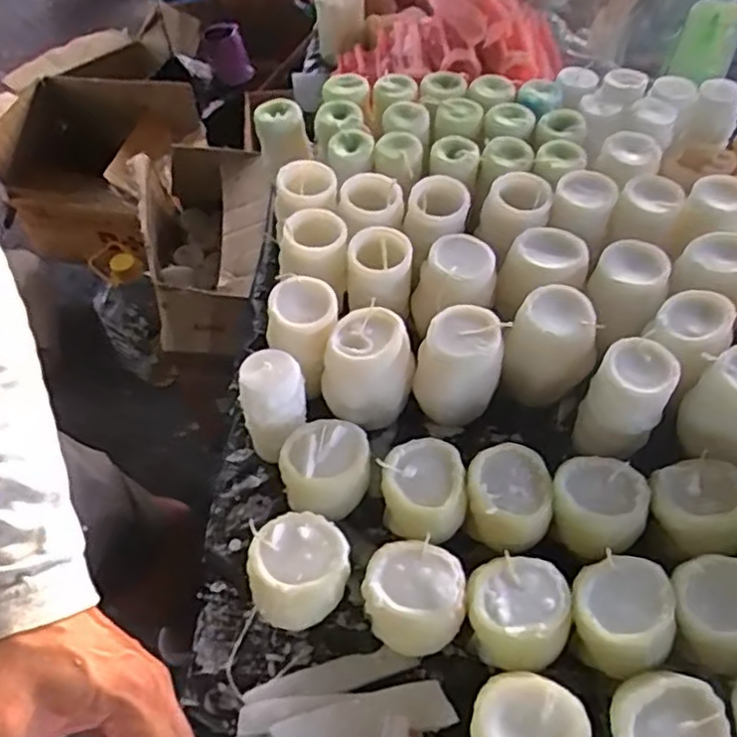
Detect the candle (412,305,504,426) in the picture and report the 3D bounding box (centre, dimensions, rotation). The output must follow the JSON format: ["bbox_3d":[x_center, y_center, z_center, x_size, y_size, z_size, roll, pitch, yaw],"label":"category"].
[{"bbox_3d":[0.079,-0.001,0.611,0.072,0.090,0.066,13,54,11],"label":"candle"}]

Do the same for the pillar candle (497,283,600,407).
[{"bbox_3d":[0.161,-0.020,0.625,0.078,0.091,0.069,21,56,16],"label":"pillar candle"}]

